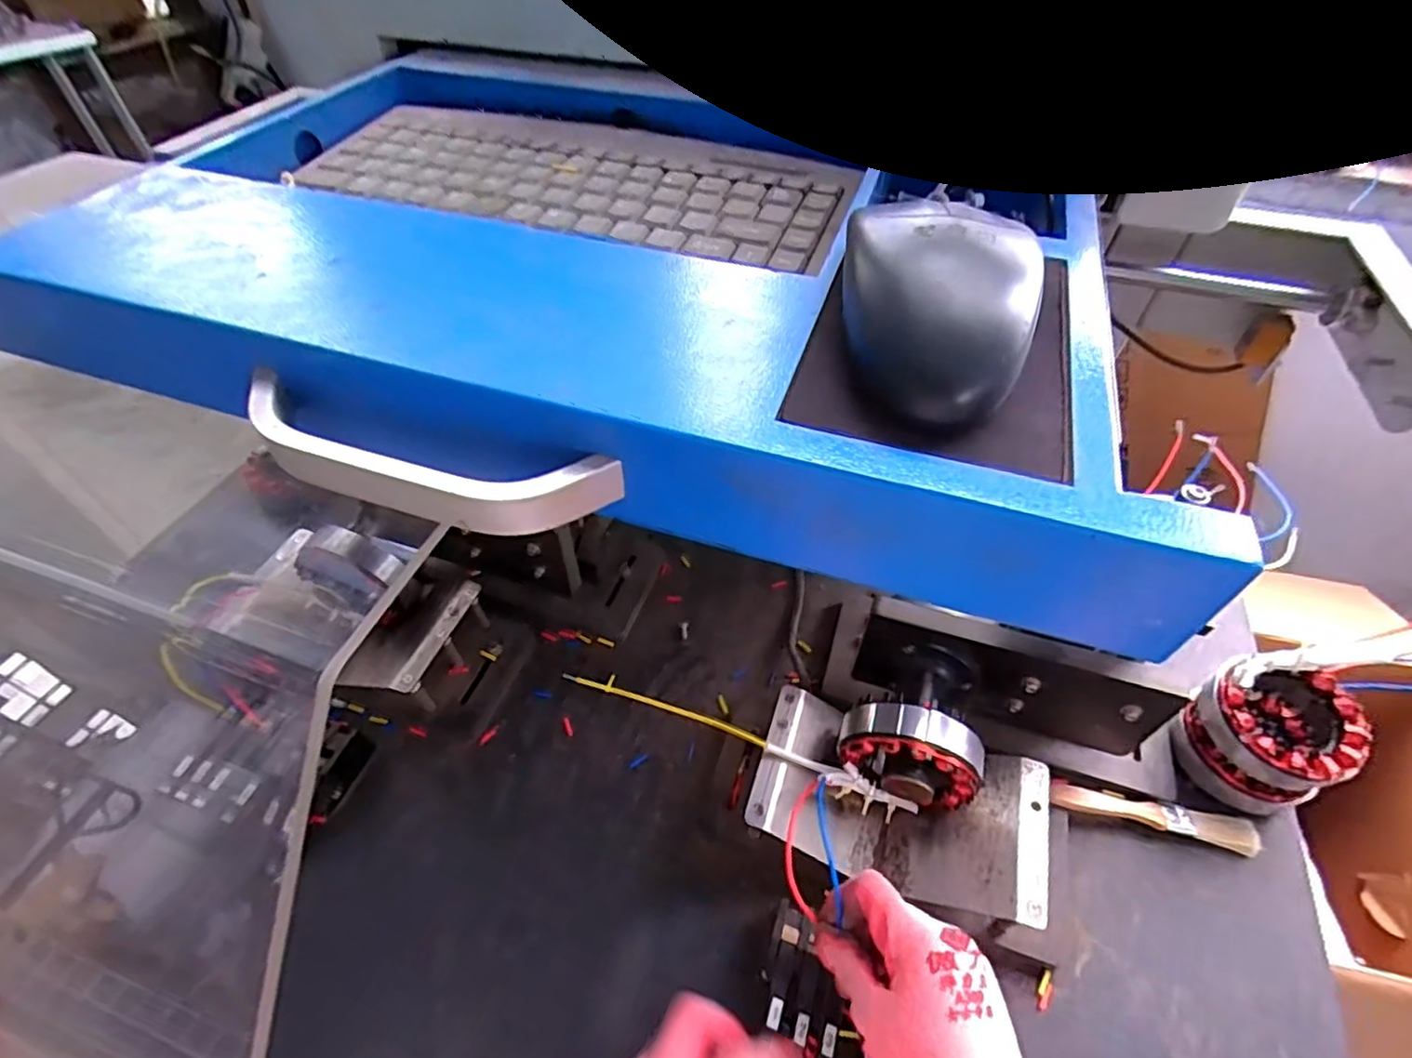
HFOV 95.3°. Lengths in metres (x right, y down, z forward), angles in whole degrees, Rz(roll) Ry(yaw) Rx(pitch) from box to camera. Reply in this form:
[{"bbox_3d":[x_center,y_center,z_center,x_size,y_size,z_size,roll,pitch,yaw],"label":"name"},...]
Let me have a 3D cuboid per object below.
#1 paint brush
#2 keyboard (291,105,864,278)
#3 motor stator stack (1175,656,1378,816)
[{"bbox_3d":[0.318,0.204,0.459,0.139,0.012,0.022,11,51,9],"label":"paint brush"},{"bbox_3d":[-0.068,-0.185,0.337,0.280,0.010,0.105,15,52,12],"label":"keyboard"},{"bbox_3d":[0.399,0.146,0.458,0.082,0.080,0.083,-14,51,-12],"label":"motor stator stack"}]

